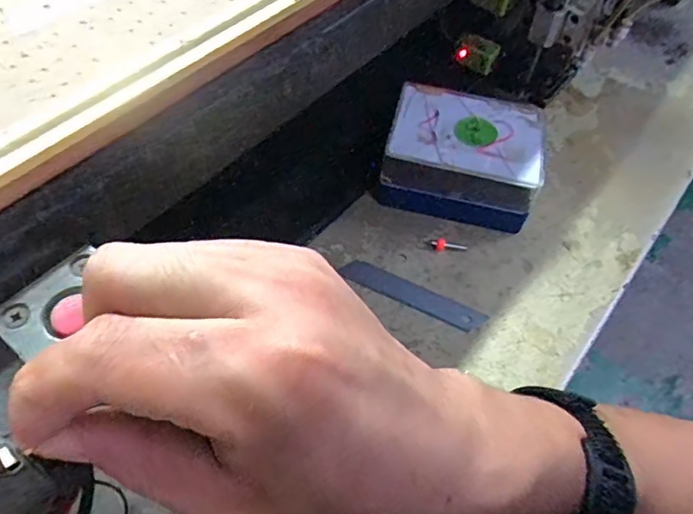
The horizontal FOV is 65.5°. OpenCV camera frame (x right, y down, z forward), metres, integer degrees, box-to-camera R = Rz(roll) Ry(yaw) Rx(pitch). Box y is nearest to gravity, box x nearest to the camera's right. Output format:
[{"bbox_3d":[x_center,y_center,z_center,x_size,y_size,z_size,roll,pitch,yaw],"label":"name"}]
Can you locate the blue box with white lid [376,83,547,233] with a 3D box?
[{"bbox_3d":[0.085,-0.071,0.399,0.108,0.056,0.088,14,55,7],"label":"blue box with white lid"}]

